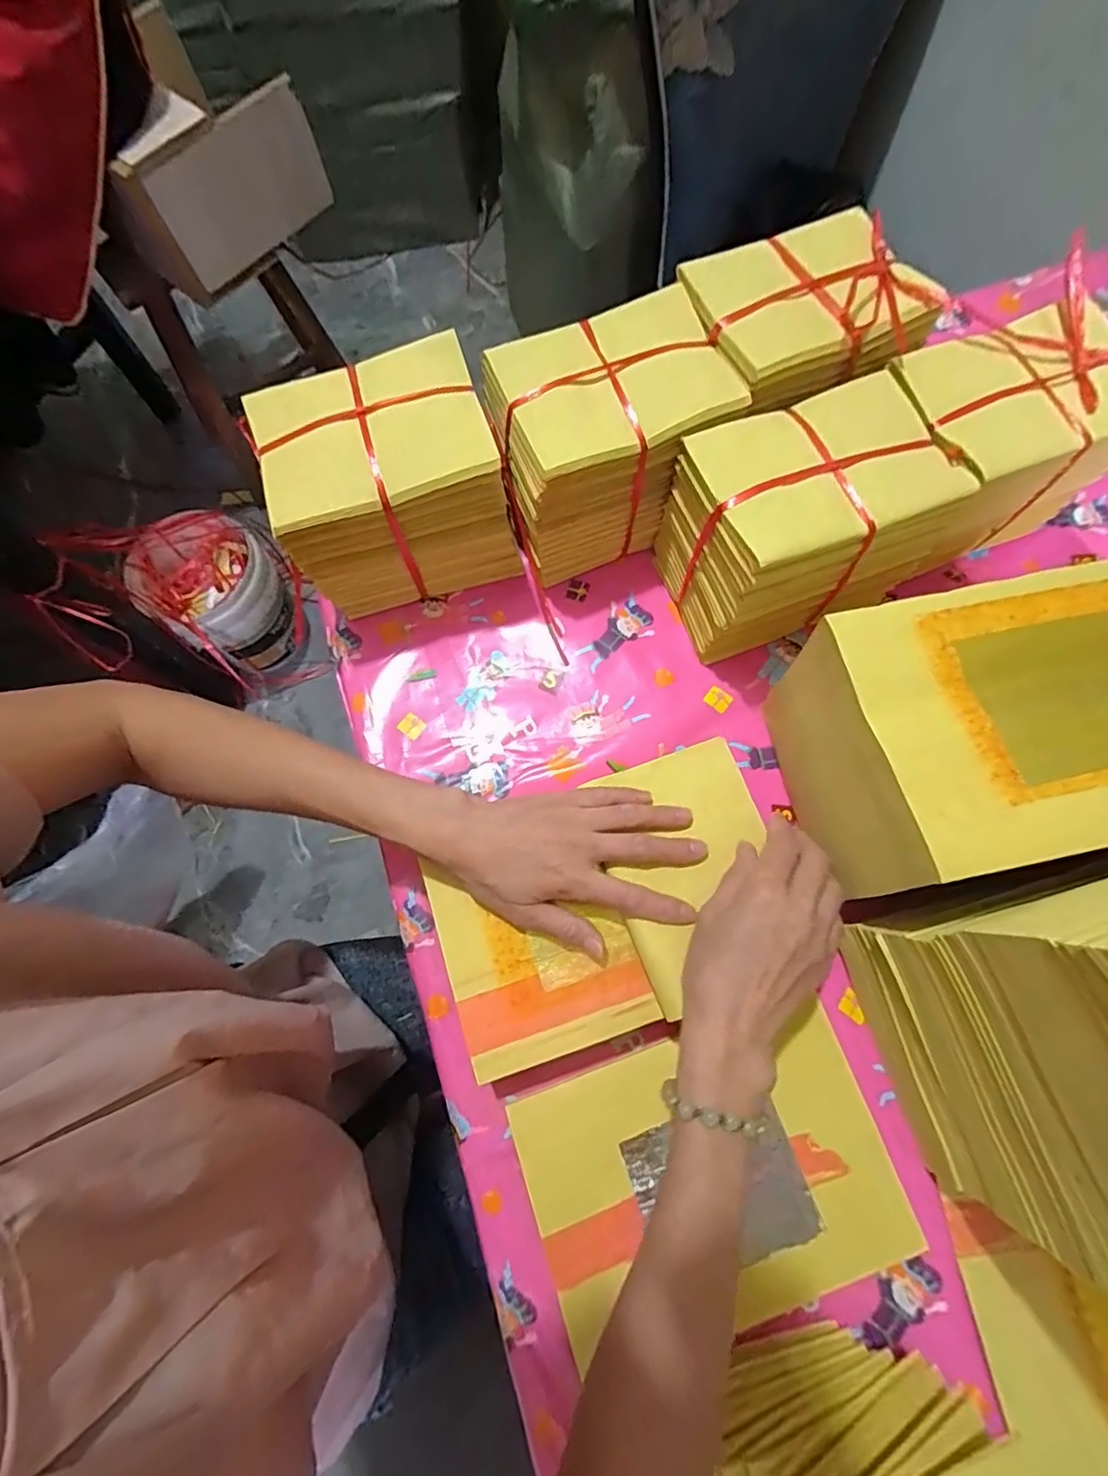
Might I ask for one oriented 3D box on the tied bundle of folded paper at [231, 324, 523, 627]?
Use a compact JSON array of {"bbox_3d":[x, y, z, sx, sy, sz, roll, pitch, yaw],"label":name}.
[{"bbox_3d":[-0.129,-0.196,0.468,0.164,0.150,0.122,-18,74,-4],"label":"tied bundle of folded paper"}]

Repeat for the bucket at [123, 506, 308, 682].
[{"bbox_3d":[-0.693,-0.294,1.232,0.235,0.288,0.245,-40,76,-10],"label":"bucket"}]

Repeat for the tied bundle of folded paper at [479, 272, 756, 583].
[{"bbox_3d":[0.045,-0.238,0.479,0.176,0.144,0.124,-20,74,-4],"label":"tied bundle of folded paper"}]

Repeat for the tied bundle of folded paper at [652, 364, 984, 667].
[{"bbox_3d":[0.186,-0.163,0.452,0.171,0.140,0.122,-18,74,-4],"label":"tied bundle of folded paper"}]

